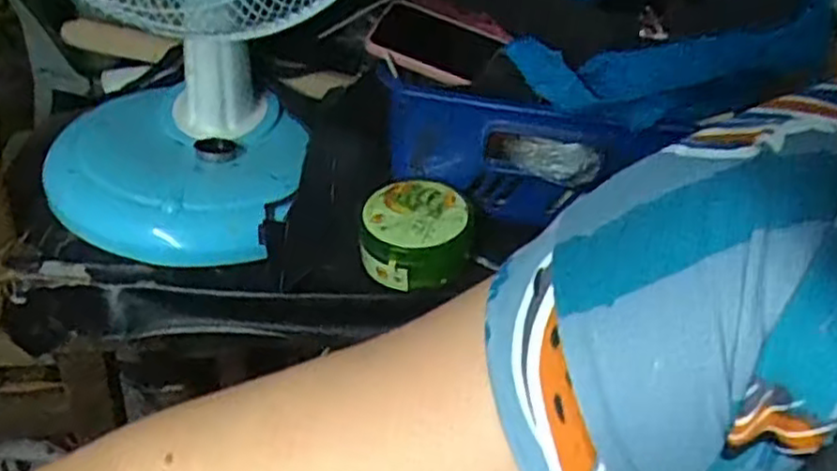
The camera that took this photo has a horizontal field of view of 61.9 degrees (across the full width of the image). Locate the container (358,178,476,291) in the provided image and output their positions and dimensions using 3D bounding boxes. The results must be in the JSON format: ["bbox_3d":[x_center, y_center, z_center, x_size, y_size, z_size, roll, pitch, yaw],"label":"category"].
[{"bbox_3d":[0.000,-0.003,0.645,0.099,0.058,0.097,3,35,-2],"label":"container"}]

